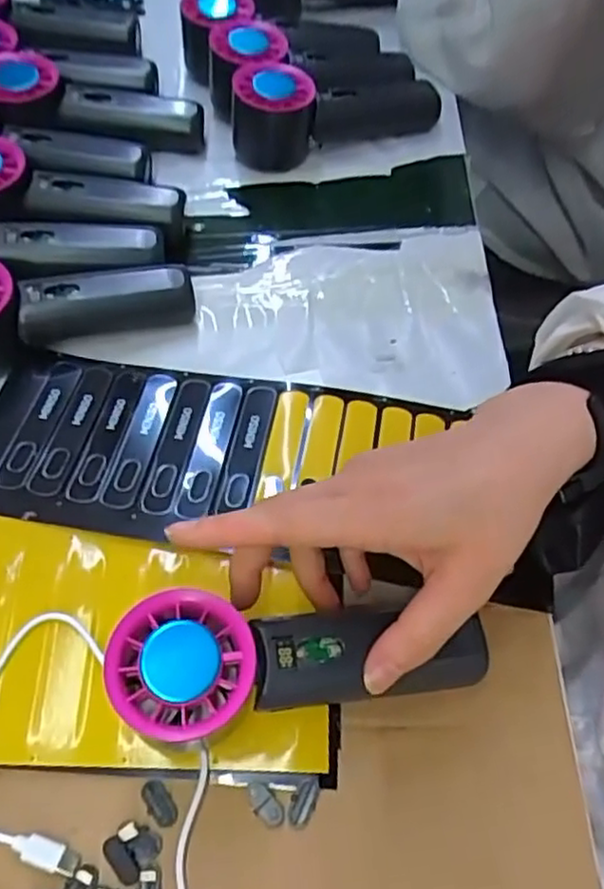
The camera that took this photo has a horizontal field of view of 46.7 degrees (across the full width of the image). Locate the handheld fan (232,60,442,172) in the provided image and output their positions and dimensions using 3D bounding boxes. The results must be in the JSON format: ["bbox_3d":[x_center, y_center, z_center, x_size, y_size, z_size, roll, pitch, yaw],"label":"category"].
[{"bbox_3d":[0.024,-0.247,0.515,0.153,0.055,0.056,-17,61,-13],"label":"handheld fan"}]

